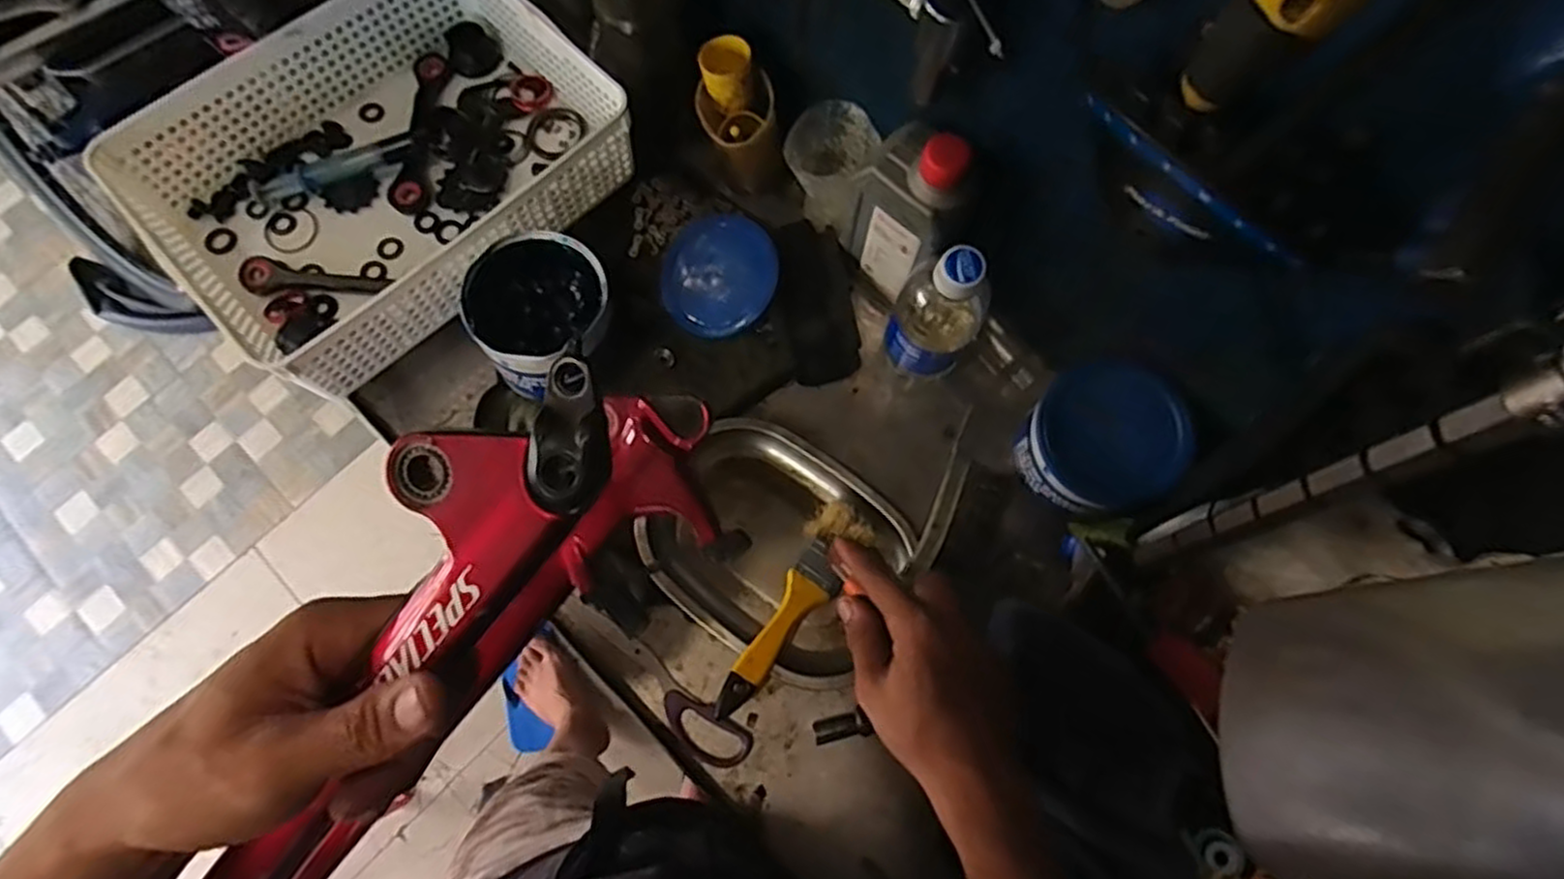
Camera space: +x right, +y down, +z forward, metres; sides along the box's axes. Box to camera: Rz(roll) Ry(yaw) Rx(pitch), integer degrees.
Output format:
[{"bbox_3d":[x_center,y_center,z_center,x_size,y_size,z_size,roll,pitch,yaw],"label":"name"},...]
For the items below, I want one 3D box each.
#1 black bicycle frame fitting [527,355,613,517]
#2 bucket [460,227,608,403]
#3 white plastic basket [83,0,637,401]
[{"bbox_3d":[-0.071,-0.001,0.246,0.024,0.013,0.051,3,93,0],"label":"black bicycle frame fitting"},{"bbox_3d":[-0.180,-0.096,0.572,0.101,0.096,0.091,-8,75,-3],"label":"bucket"},{"bbox_3d":[-0.307,-0.218,0.586,0.249,0.084,0.330,43,78,10],"label":"white plastic basket"}]

